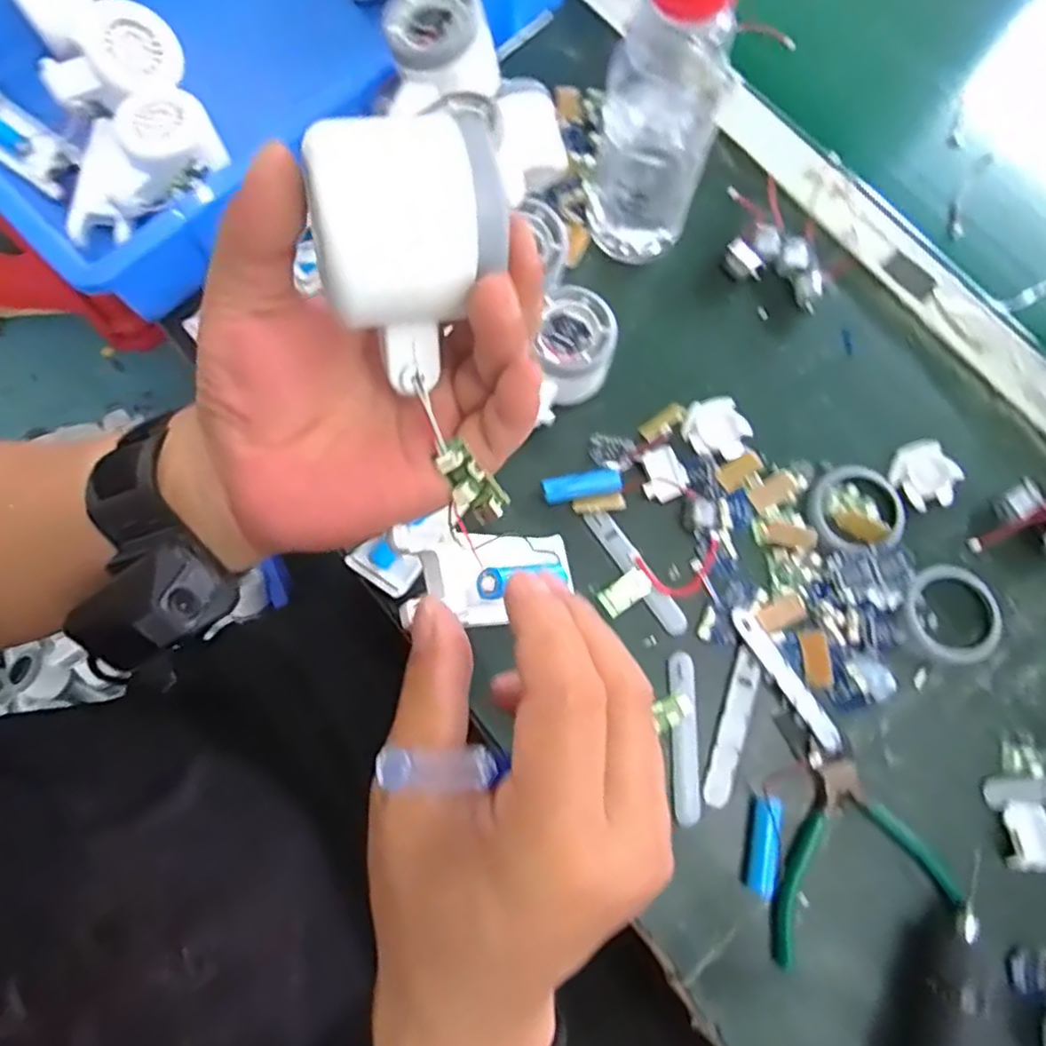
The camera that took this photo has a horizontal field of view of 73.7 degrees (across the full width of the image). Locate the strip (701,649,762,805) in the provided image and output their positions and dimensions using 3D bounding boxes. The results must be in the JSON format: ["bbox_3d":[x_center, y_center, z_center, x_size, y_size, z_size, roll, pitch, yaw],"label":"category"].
[{"bbox_3d":[0.124,0.121,0.412,0.016,0.006,0.091,20,76,5],"label":"strip"}]

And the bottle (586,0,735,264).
[{"bbox_3d":[0.077,-0.234,0.402,0.065,0.193,0.057,5,76,0],"label":"bottle"}]

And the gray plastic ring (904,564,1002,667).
[{"bbox_3d":[0.264,0.057,0.431,0.057,0.015,0.061,0,75,0],"label":"gray plastic ring"}]

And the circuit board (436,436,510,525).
[{"bbox_3d":[-0.019,-0.013,0.249,0.016,0.007,0.029,-40,109,-7],"label":"circuit board"}]

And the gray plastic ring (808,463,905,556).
[{"bbox_3d":[0.214,-0.009,0.446,0.059,0.009,0.058,0,75,0],"label":"gray plastic ring"}]

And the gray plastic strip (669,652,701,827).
[{"bbox_3d":[0.095,0.127,0.414,0.015,0.008,0.095,1,75,0],"label":"gray plastic strip"}]

